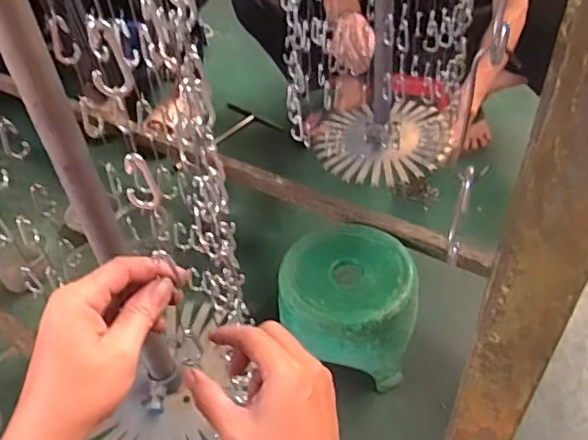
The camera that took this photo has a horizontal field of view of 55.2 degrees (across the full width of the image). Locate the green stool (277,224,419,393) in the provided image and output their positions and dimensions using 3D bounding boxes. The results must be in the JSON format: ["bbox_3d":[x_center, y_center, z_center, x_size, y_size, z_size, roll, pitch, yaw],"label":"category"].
[{"bbox_3d":[0.084,0.127,0.914,0.200,0.132,0.218,7,45,10],"label":"green stool"}]

